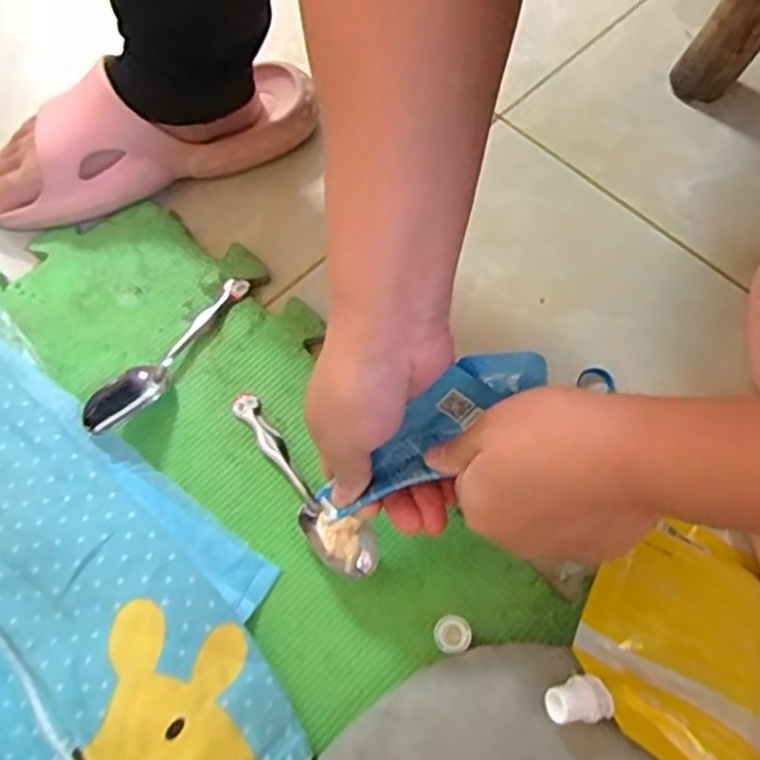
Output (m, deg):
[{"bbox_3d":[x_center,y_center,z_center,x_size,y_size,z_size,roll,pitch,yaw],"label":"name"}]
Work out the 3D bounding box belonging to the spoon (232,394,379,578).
[{"bbox_3d":[-0.050,0.060,0.412,0.030,0.023,0.140,-37,69,-14],"label":"spoon"}]

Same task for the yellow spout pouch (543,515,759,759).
[{"bbox_3d":[0.157,0.135,0.357,0.104,0.018,0.153,32,44,9],"label":"yellow spout pouch"}]

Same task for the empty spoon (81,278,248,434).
[{"bbox_3d":[-0.140,-0.022,0.450,0.030,0.024,0.140,26,69,14],"label":"empty spoon"}]

